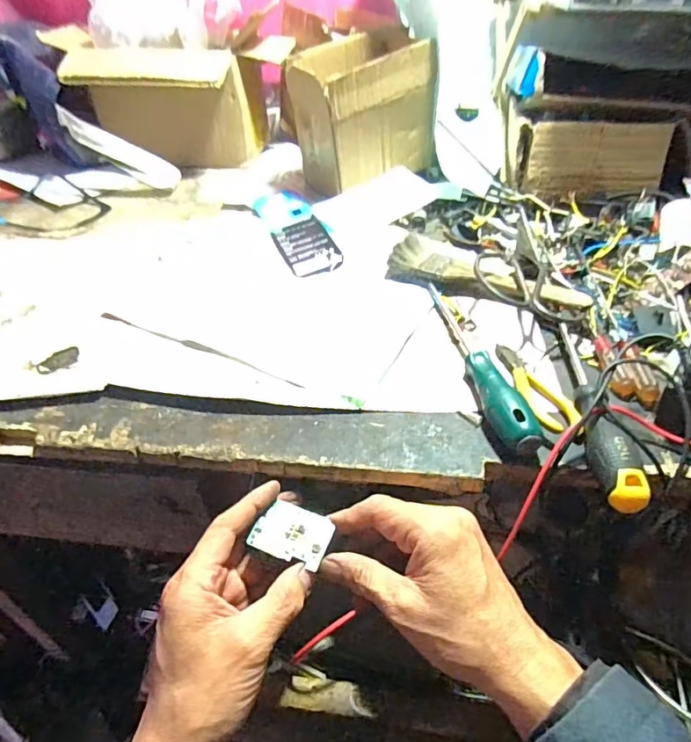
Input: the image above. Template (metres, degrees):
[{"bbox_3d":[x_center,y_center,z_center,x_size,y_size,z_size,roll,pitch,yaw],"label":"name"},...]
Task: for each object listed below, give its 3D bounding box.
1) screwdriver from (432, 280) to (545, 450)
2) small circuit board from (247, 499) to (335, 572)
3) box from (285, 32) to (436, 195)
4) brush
[{"bbox_3d":[0.108,-0.018,0.417,0.029,0.027,0.207,-7,44,-2],"label":"screwdriver"},{"bbox_3d":[-0.033,0.108,0.341,0.045,0.009,0.037,14,47,18],"label":"small circuit board"},{"bbox_3d":[0.024,-0.302,0.616,0.155,0.145,0.096,-30,49,-23],"label":"box"},{"bbox_3d":[0.132,-0.089,0.485,0.183,0.029,0.068,28,53,30],"label":"brush"}]

